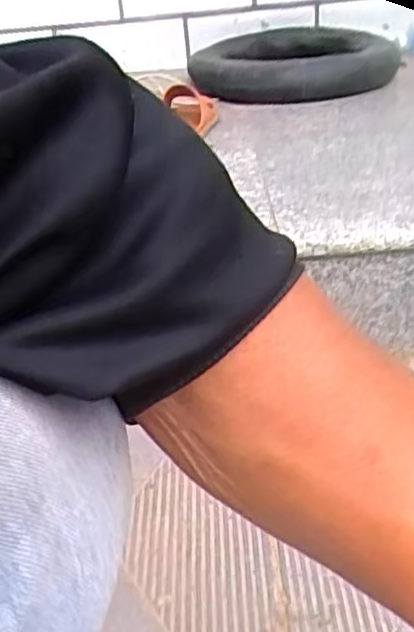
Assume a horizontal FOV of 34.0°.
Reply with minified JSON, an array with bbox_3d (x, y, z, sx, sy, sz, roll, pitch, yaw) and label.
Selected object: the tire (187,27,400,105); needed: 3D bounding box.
[{"bbox_3d":[0.166,-0.529,1.385,0.398,0.063,0.431,-2,31,5],"label":"tire"}]

